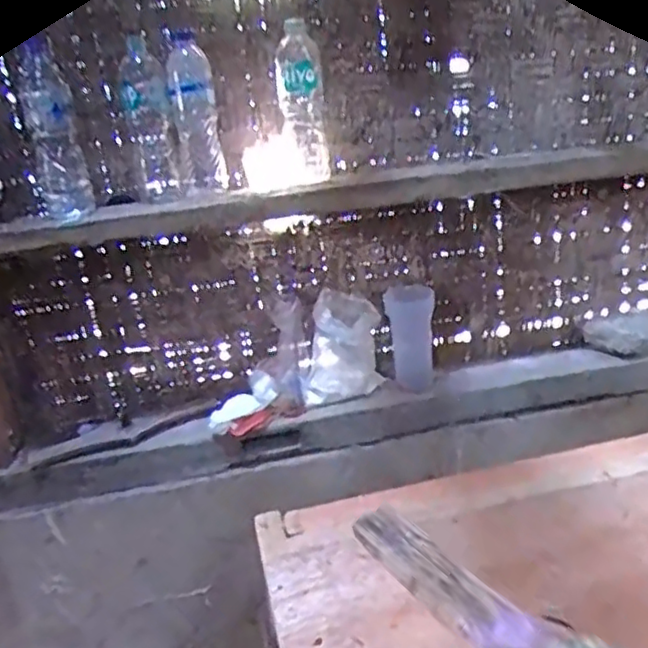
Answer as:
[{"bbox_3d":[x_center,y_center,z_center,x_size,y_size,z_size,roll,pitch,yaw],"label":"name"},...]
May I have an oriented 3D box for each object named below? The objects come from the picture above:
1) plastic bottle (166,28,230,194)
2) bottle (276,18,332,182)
[{"bbox_3d":[-0.185,-0.308,0.968,0.061,0.217,0.052,-6,25,-1],"label":"plastic bottle"},{"bbox_3d":[-0.033,-0.328,1.001,0.065,0.228,0.056,-6,25,0],"label":"bottle"}]

